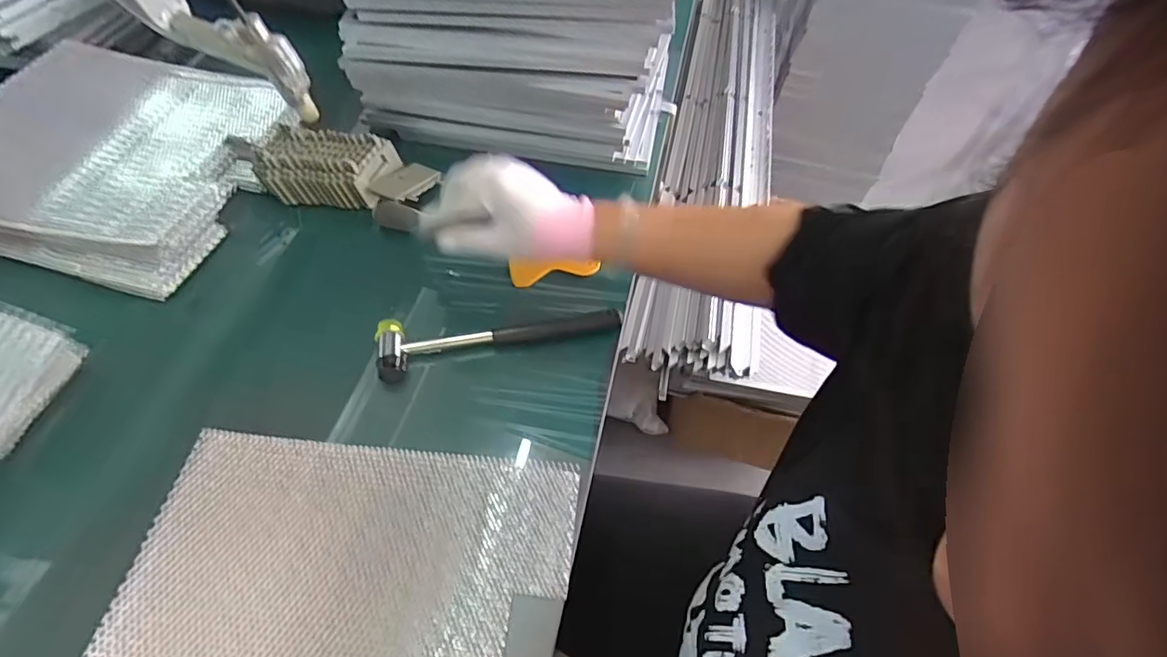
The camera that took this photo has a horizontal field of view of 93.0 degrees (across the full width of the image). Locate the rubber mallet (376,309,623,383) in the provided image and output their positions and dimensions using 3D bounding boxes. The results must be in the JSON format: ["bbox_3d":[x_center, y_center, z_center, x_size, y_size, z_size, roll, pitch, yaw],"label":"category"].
[{"bbox_3d":[-0.084,0.001,0.567,0.243,0.025,0.060,-12,56,-10],"label":"rubber mallet"}]

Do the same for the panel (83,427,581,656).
[{"bbox_3d":[-0.182,0.217,0.408,0.325,0.014,0.272,6,55,2],"label":"panel"}]

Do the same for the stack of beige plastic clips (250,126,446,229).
[{"bbox_3d":[-0.283,-0.194,0.676,0.200,0.053,0.114,15,56,8],"label":"stack of beige plastic clips"}]

